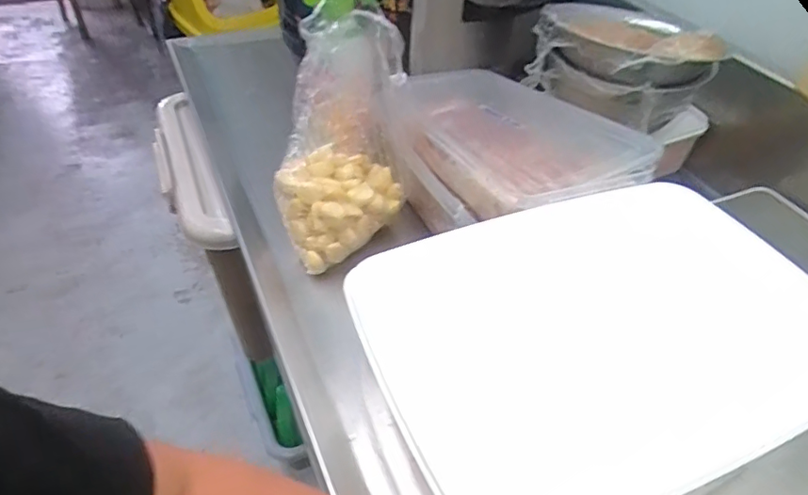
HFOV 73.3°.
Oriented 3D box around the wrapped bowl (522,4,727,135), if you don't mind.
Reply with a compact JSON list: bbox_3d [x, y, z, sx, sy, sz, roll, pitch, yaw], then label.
[{"bbox_3d":[0.235,-0.201,0.589,0.181,0.088,0.162,-31,54,-31],"label":"wrapped bowl"}]

